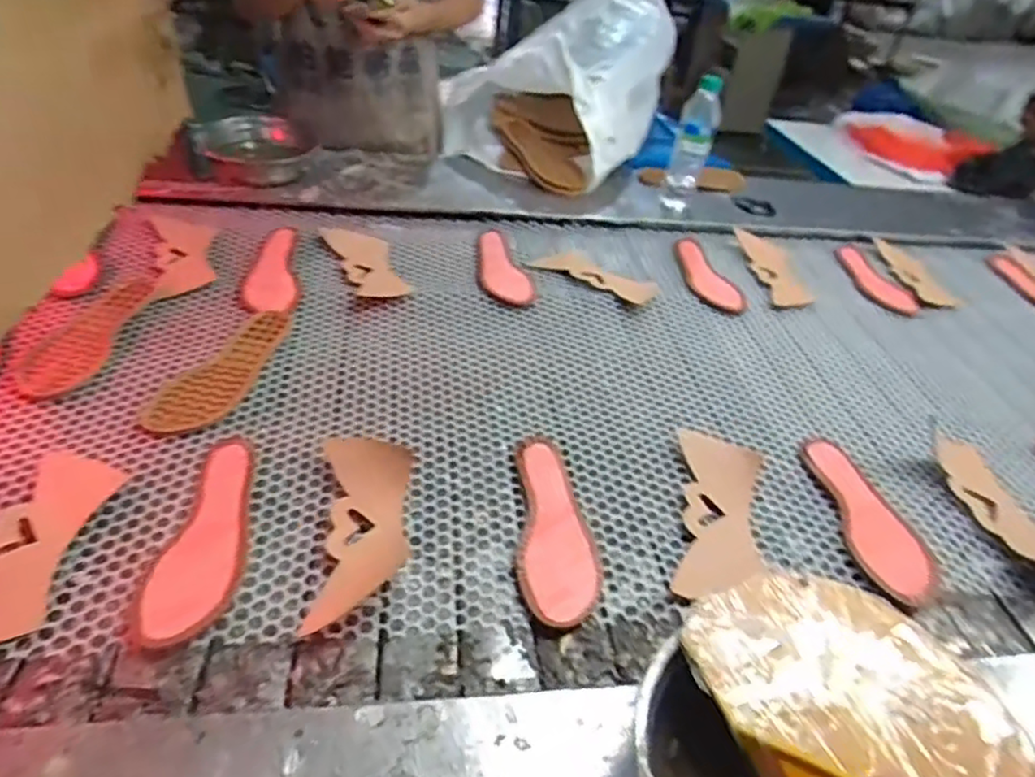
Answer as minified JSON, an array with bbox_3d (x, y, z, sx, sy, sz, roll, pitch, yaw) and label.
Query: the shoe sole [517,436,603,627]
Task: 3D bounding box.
[{"bbox_3d":[0.039,0.129,0.635,0.075,0.015,0.221,5,39,-4],"label":"shoe sole"}]

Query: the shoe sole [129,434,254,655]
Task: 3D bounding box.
[{"bbox_3d":[-0.279,0.121,0.579,0.076,0.023,0.226,1,39,-8],"label":"shoe sole"}]

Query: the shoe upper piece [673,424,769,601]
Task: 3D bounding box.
[{"bbox_3d":[0.213,0.129,0.670,0.090,0.010,0.228,15,41,2],"label":"shoe upper piece"}]

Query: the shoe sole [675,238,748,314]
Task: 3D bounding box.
[{"bbox_3d":[0.311,-0.192,1.063,0.078,0.005,0.233,-1,40,-12],"label":"shoe sole"}]

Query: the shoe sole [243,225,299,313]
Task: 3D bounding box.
[{"bbox_3d":[-0.351,-0.170,0.911,0.070,0.008,0.201,-7,48,-14],"label":"shoe sole"}]

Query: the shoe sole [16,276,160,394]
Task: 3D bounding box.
[{"bbox_3d":[-0.519,-0.072,0.777,0.080,0.009,0.233,5,39,-5],"label":"shoe sole"}]

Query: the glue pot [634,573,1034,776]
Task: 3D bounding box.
[{"bbox_3d":[0.199,0.252,0.430,0.262,0.088,0.223,-7,41,-18],"label":"glue pot"}]

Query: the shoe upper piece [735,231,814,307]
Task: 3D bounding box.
[{"bbox_3d":[0.444,-0.204,1.090,0.088,0.023,0.196,1,40,-9],"label":"shoe upper piece"}]

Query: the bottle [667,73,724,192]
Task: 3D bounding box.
[{"bbox_3d":[0.316,-0.450,1.140,0.062,0.190,0.054,14,39,7],"label":"bottle"}]

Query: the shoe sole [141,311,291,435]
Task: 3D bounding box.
[{"bbox_3d":[-0.346,-0.026,0.753,0.086,0.010,0.227,14,39,7],"label":"shoe sole"}]

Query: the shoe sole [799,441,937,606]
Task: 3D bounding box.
[{"bbox_3d":[0.368,0.130,0.678,0.077,0.018,0.225,1,39,-8],"label":"shoe sole"}]

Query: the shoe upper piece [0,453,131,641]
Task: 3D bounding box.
[{"bbox_3d":[-0.420,0.135,0.550,0.090,0.010,0.203,5,39,-4],"label":"shoe upper piece"}]

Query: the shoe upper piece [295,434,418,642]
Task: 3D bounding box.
[{"bbox_3d":[-0.143,0.124,0.606,0.087,0.011,0.209,-1,40,-11],"label":"shoe upper piece"}]

